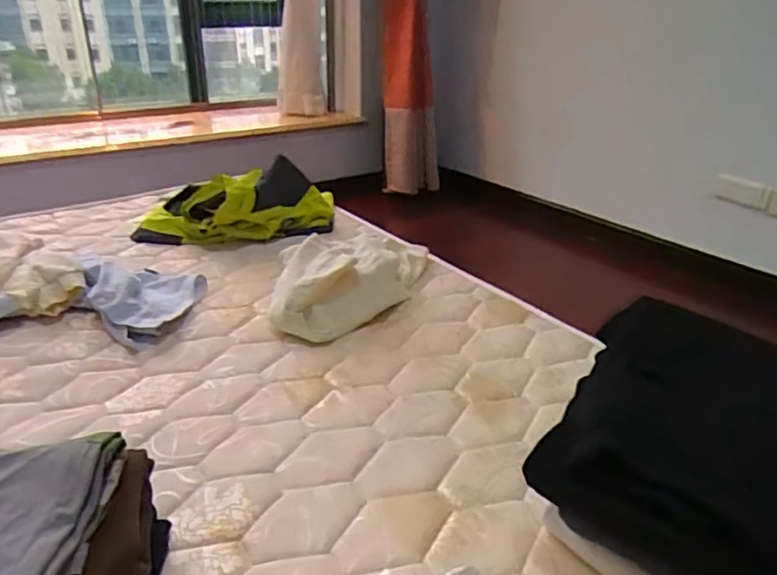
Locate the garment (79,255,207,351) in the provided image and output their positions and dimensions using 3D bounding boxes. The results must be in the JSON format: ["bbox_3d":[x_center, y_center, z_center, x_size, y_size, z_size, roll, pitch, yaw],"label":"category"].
[{"bbox_3d":[-0.444,0.006,1.104,0.209,0.071,0.246,-13,29,-26],"label":"garment"}]

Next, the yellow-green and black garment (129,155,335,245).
[{"bbox_3d":[-0.372,-0.203,1.426,0.464,0.140,0.219,-1,26,-3],"label":"yellow-green and black garment"}]

